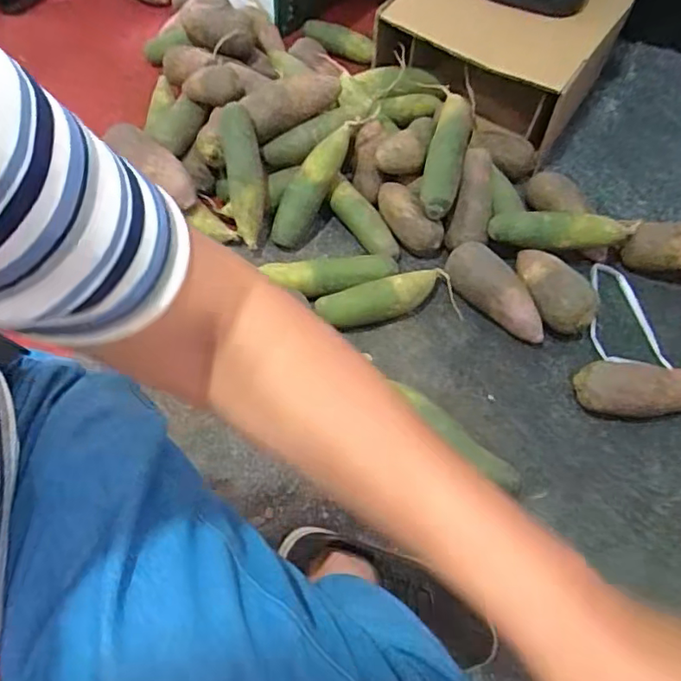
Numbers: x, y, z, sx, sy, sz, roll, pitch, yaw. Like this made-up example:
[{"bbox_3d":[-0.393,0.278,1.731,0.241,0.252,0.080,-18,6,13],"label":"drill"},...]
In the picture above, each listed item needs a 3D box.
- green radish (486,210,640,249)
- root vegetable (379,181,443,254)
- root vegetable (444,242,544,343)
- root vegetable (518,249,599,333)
[{"bbox_3d":[0.331,-0.162,0.794,0.213,0.042,0.048,3,60,0],"label":"green radish"},{"bbox_3d":[0.104,-0.194,0.839,0.066,0.053,0.124,-20,63,-13],"label":"root vegetable"},{"bbox_3d":[0.224,-0.072,0.768,0.058,0.057,0.167,-38,68,-21],"label":"root vegetable"},{"bbox_3d":[0.298,-0.070,0.781,0.072,0.075,0.138,-36,67,-20],"label":"root vegetable"}]

